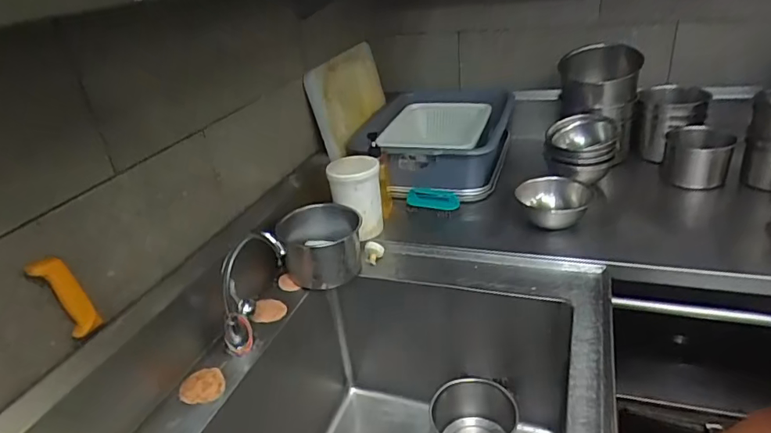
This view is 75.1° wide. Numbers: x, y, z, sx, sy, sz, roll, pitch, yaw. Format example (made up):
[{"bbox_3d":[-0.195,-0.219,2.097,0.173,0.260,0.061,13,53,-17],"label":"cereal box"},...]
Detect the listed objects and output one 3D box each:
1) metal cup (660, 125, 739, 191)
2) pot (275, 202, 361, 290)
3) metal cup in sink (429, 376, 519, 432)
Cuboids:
[{"bbox_3d":[0.742,-0.142,1.198,0.136,0.110,0.144,12,33,30],"label":"metal cup"},{"bbox_3d":[-0.136,0.055,1.067,0.167,0.127,0.174,-5,28,3],"label":"pot"},{"bbox_3d":[0.189,0.443,1.047,0.177,0.119,0.159,-3,28,5],"label":"metal cup in sink"}]

